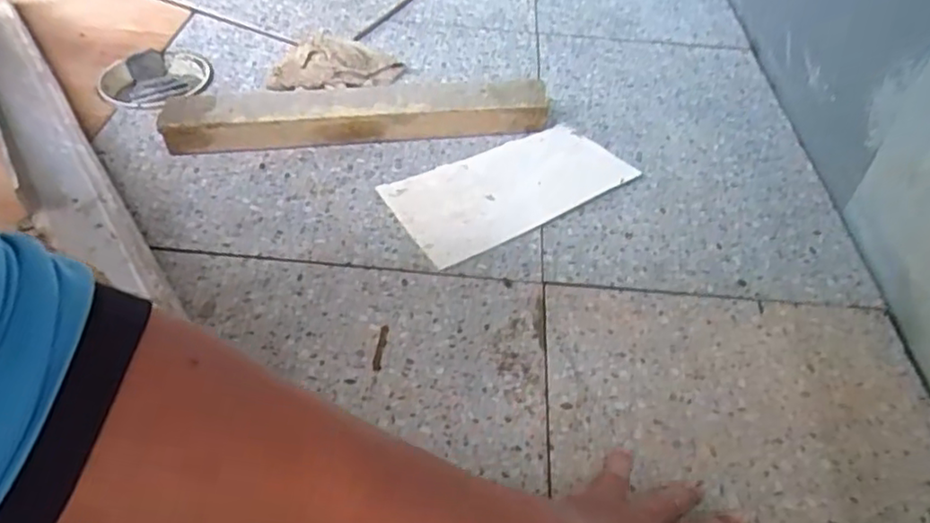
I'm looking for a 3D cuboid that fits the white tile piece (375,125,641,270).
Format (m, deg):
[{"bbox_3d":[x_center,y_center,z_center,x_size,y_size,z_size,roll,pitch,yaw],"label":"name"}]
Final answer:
[{"bbox_3d":[0.051,-0.081,0.677,0.257,0.011,0.127,-23,52,-24],"label":"white tile piece"}]

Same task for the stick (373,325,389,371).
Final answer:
[{"bbox_3d":[-0.070,0.071,0.532,0.007,0.004,0.045,6,46,1],"label":"stick"}]

